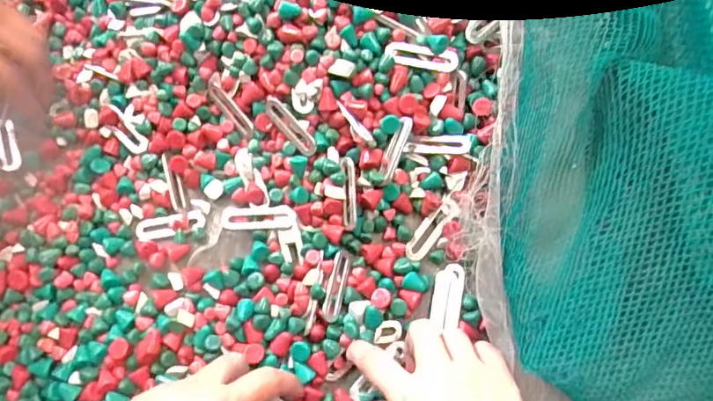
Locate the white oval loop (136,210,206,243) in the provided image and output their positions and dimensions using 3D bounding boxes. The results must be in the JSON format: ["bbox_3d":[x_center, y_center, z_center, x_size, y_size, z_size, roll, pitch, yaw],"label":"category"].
[{"bbox_3d":[-0.146,0.020,0.433,0.054,0.007,0.021,-15,73,-3],"label":"white oval loop"}]

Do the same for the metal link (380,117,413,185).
[{"bbox_3d":[0.029,-0.038,0.415,0.011,0.007,0.051,21,93,7],"label":"metal link"}]

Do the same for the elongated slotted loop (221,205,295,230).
[{"bbox_3d":[-0.075,0.013,0.423,0.055,0.005,0.018,-1,75,2],"label":"elongated slotted loop"}]

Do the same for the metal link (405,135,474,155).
[{"bbox_3d":[0.062,-0.042,0.419,0.049,0.005,0.015,1,72,19],"label":"metal link"}]

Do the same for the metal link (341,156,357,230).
[{"bbox_3d":[-0.005,-0.006,0.415,0.010,0.008,0.054,-3,86,0],"label":"metal link"}]

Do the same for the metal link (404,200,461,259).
[{"bbox_3d":[0.057,0.022,0.419,0.018,0.004,0.053,39,89,12],"label":"metal link"}]

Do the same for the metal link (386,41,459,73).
[{"bbox_3d":[0.050,-0.110,0.423,0.055,0.004,0.020,5,84,-3],"label":"metal link"}]

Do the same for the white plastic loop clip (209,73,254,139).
[{"bbox_3d":[-0.102,-0.075,0.442,0.014,0.014,0.056,-34,76,-7],"label":"white plastic loop clip"}]

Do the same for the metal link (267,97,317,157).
[{"bbox_3d":[-0.051,-0.057,0.426,0.017,0.005,0.056,-45,77,20],"label":"metal link"}]

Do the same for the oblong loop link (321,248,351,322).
[{"bbox_3d":[-0.014,0.062,0.403,0.013,0.007,0.054,10,75,5],"label":"oblong loop link"}]

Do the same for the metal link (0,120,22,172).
[{"bbox_3d":[-0.287,-0.044,0.452,0.018,0.004,0.042,-20,74,-5],"label":"metal link"}]

